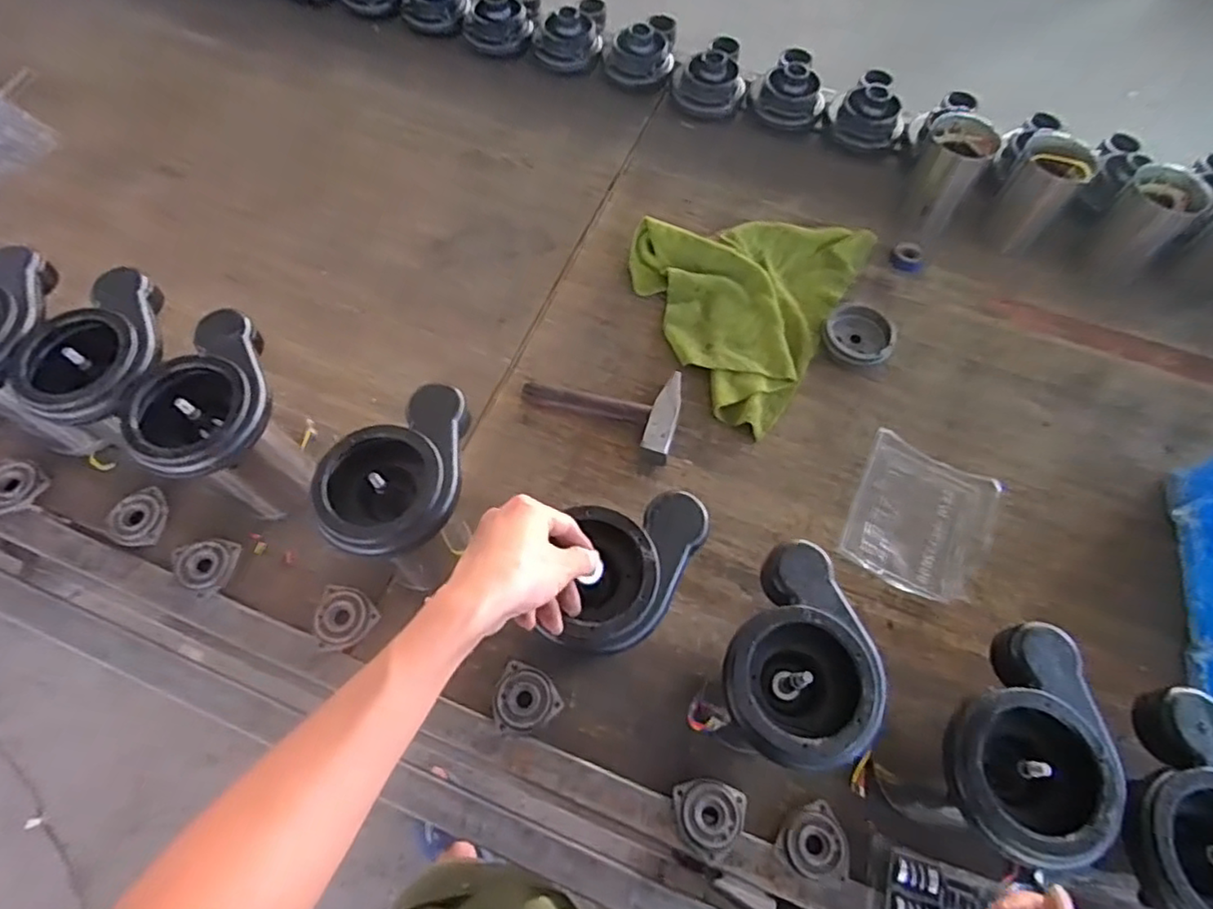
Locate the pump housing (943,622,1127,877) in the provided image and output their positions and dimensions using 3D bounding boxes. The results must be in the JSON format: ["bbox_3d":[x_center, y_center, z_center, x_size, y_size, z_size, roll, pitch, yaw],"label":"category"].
[{"bbox_3d":[0.314,0.221,0.497,0.122,0.055,0.163,-4,63,-3],"label":"pump housing"}]

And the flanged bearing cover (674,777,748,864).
[{"bbox_3d":[0.100,0.338,0.602,0.066,0.026,0.064,-6,63,-4],"label":"flanged bearing cover"}]

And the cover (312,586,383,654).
[{"bbox_3d":[-0.271,0.175,0.677,0.063,0.019,0.065,13,64,5],"label":"cover"}]

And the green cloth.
[{"bbox_3d":[0.171,-0.231,0.882,0.293,0.033,0.376,31,67,14],"label":"green cloth"}]

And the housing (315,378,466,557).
[{"bbox_3d":[-0.189,0.014,0.579,0.118,0.047,0.149,0,63,-1],"label":"housing"}]

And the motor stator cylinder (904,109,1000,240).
[{"bbox_3d":[0.482,-0.400,0.920,0.093,0.121,0.082,31,67,14],"label":"motor stator cylinder"}]

